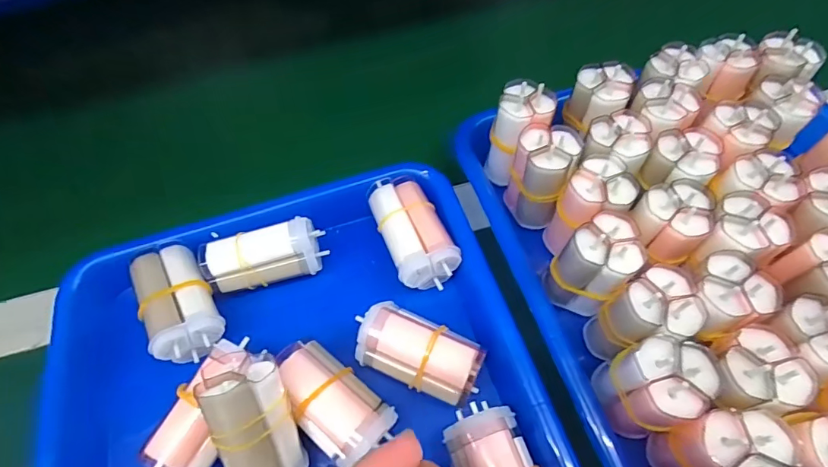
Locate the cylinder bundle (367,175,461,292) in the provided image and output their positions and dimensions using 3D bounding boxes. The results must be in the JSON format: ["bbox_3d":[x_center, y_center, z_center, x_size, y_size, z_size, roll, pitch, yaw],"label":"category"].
[{"bbox_3d":[0.000,0.002,0.282,0.037,0.037,0.073,-21,60,-8],"label":"cylinder bundle"}]

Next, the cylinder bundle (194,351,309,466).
[{"bbox_3d":[-0.073,0.089,0.207,0.032,0.026,0.074,-15,103,-5],"label":"cylinder bundle"}]

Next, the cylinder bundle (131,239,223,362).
[{"bbox_3d":[-0.136,0.039,0.259,0.034,0.026,0.066,-29,62,-13],"label":"cylinder bundle"}]

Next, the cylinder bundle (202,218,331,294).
[{"bbox_3d":[-0.090,0.016,0.275,0.068,0.035,0.030,-17,60,-6],"label":"cylinder bundle"}]

